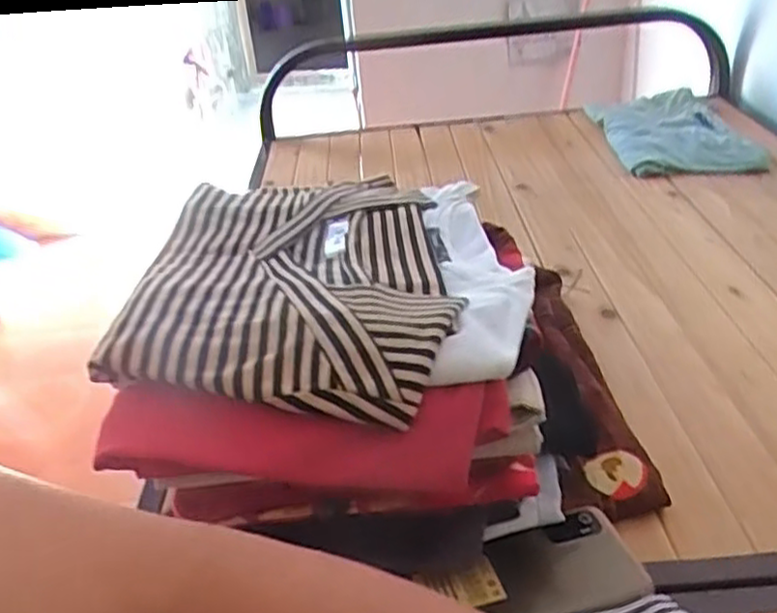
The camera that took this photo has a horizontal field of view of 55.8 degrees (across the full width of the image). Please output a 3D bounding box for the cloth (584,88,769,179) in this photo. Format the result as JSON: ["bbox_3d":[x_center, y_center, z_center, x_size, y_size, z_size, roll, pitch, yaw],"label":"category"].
[{"bbox_3d":[0.437,-0.278,1.163,0.187,0.029,0.370,-2,31,5],"label":"cloth"}]

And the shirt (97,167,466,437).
[{"bbox_3d":[-0.068,-0.035,0.525,0.205,0.035,0.346,-5,31,1],"label":"shirt"}]

